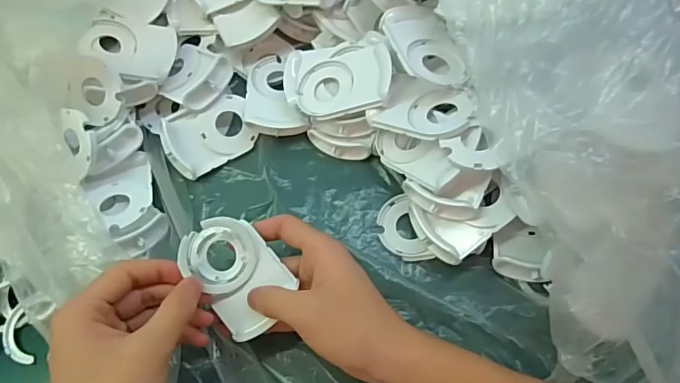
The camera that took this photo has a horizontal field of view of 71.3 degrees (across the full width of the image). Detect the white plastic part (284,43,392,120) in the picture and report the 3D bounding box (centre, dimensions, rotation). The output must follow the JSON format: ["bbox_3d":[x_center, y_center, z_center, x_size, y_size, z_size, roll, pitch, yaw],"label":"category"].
[{"bbox_3d":[-0.001,-0.096,0.400,0.094,0.015,0.074,-10,68,24],"label":"white plastic part"}]

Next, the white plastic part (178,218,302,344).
[{"bbox_3d":[-0.070,0.056,0.319,0.055,0.020,0.080,-36,85,2],"label":"white plastic part"}]

